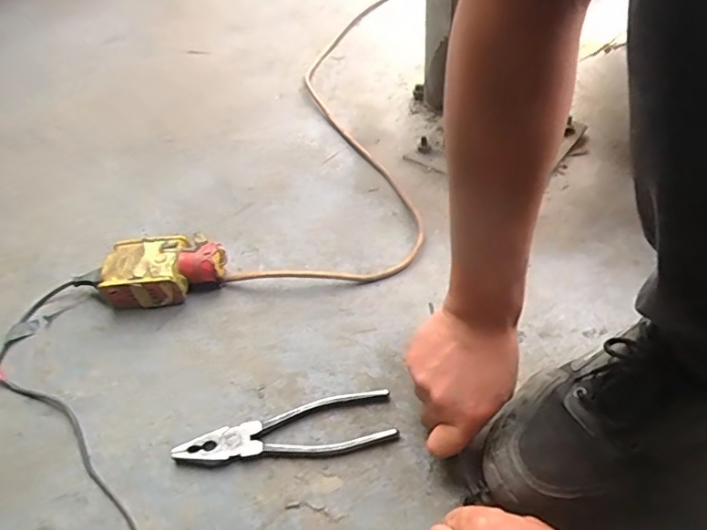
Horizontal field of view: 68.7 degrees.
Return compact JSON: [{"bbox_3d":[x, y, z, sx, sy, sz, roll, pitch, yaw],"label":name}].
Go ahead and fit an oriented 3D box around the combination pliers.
[{"bbox_3d":[-0.060,0.146,0.452,0.186,0.012,0.052,-11,48,-2],"label":"combination pliers"}]

